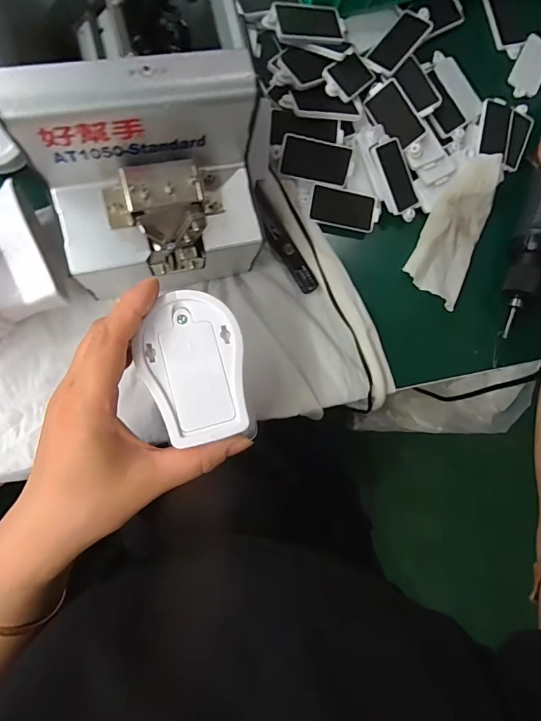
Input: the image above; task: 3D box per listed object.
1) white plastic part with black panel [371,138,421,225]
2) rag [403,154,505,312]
[{"bbox_3d":[0.116,-0.163,0.362,0.038,0.007,0.070,-38,109,-23],"label":"white plastic part with black panel"},{"bbox_3d":[0.173,-0.124,0.370,0.056,0.021,0.134,23,84,-7],"label":"rag"}]

